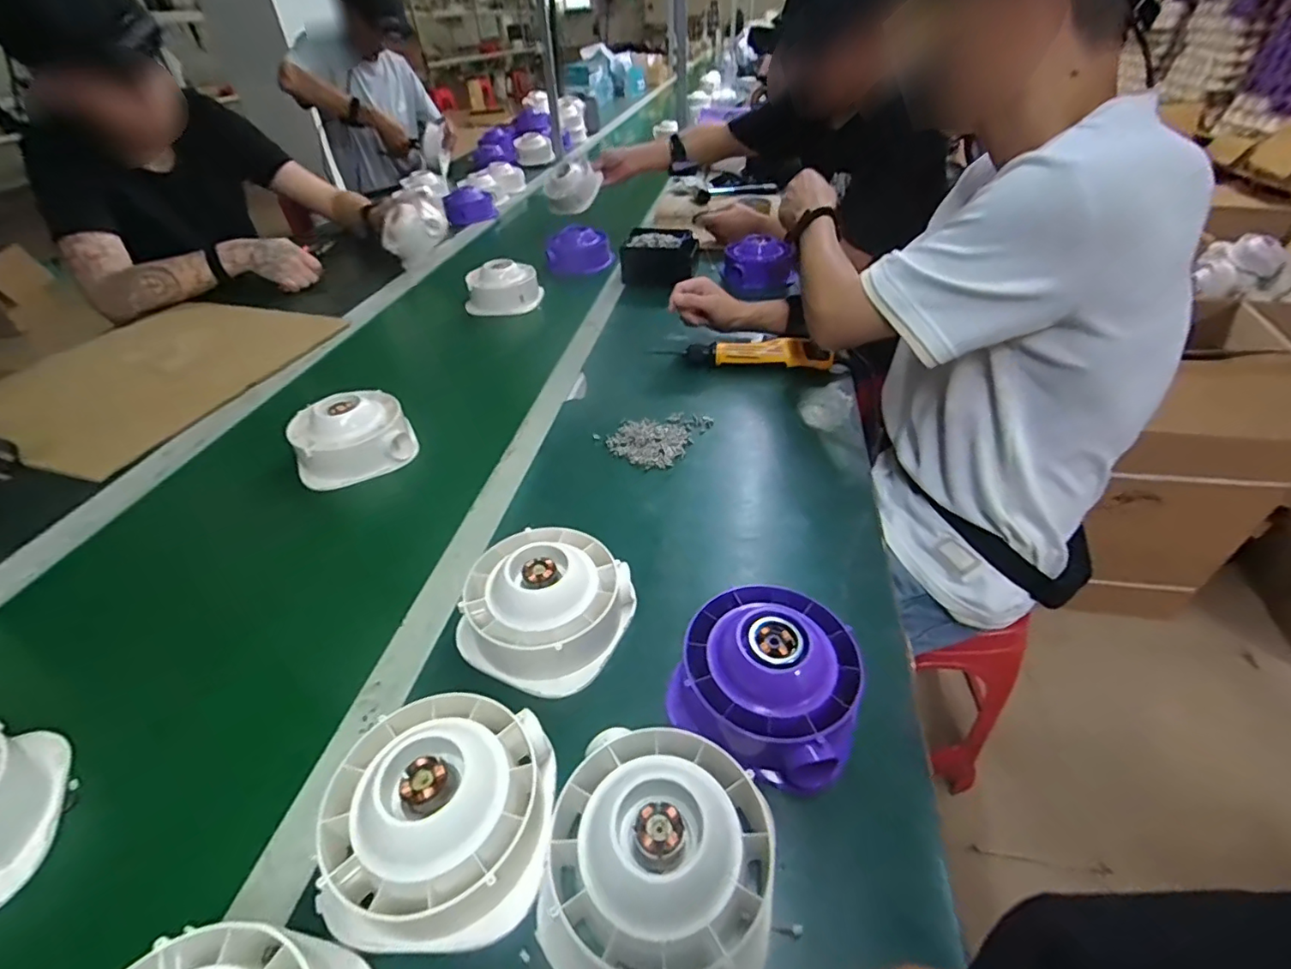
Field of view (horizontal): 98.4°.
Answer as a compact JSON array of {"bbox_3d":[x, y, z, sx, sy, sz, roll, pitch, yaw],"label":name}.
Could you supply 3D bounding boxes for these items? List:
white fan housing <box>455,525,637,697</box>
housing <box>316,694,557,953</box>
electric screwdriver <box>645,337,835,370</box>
[{"bbox_3d":[-0.085,0.099,0.479,0.128,0.062,0.130,18,44,22],"label":"white fan housing"},{"bbox_3d":[-0.131,0.204,0.354,0.132,0.066,0.129,-1,41,1],"label":"housing"},{"bbox_3d":[0.140,-0.197,0.827,0.271,0.042,0.040,7,41,10],"label":"electric screwdriver"}]

